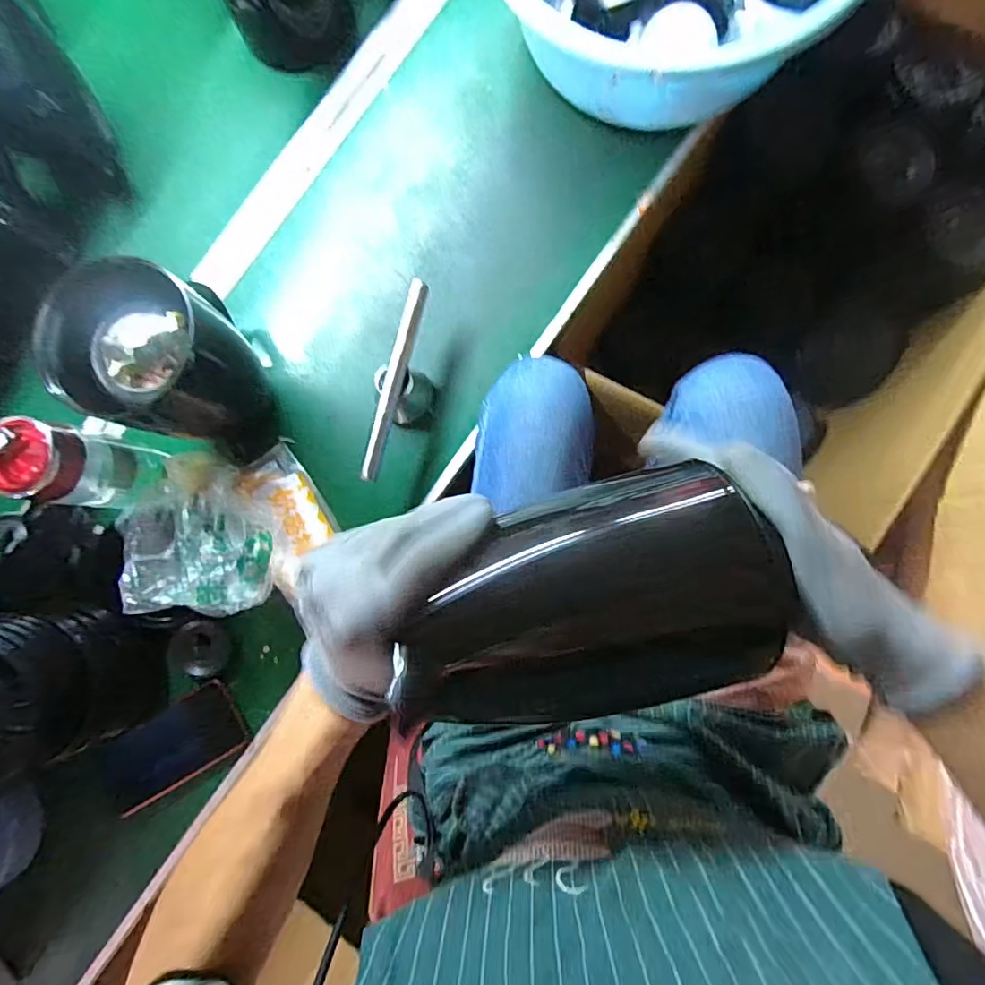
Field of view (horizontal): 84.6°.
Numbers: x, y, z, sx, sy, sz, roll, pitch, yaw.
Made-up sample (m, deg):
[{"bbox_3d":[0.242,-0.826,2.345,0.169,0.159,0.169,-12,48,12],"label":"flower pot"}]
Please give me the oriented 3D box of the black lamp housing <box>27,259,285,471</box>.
[{"bbox_3d":[-0.298,-0.114,0.514,0.116,0.181,0.125,17,87,6],"label":"black lamp housing"}]

